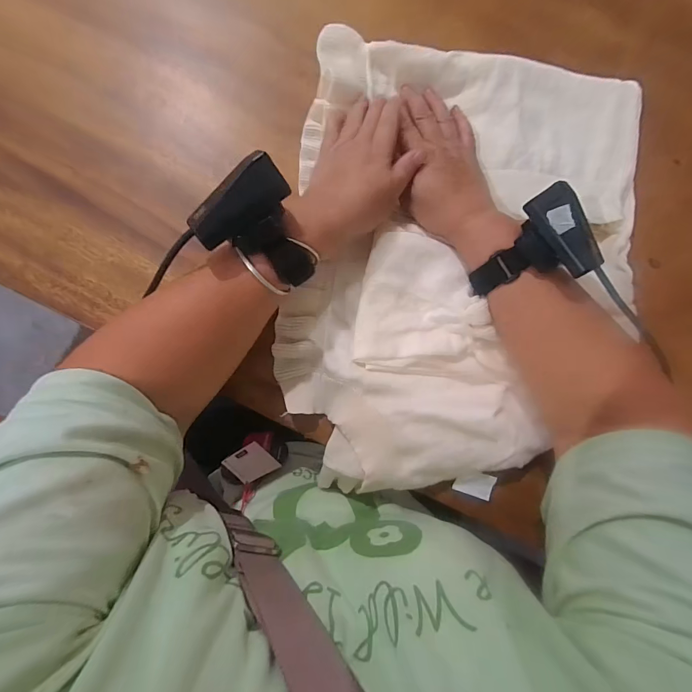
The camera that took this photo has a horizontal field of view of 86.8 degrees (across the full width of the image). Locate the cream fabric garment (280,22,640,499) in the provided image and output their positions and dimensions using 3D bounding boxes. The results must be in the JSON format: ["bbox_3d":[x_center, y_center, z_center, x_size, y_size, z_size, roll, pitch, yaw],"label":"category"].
[{"bbox_3d":[0.112,-0.073,0.343,0.323,0.033,0.407,6,85,-6],"label":"cream fabric garment"}]

